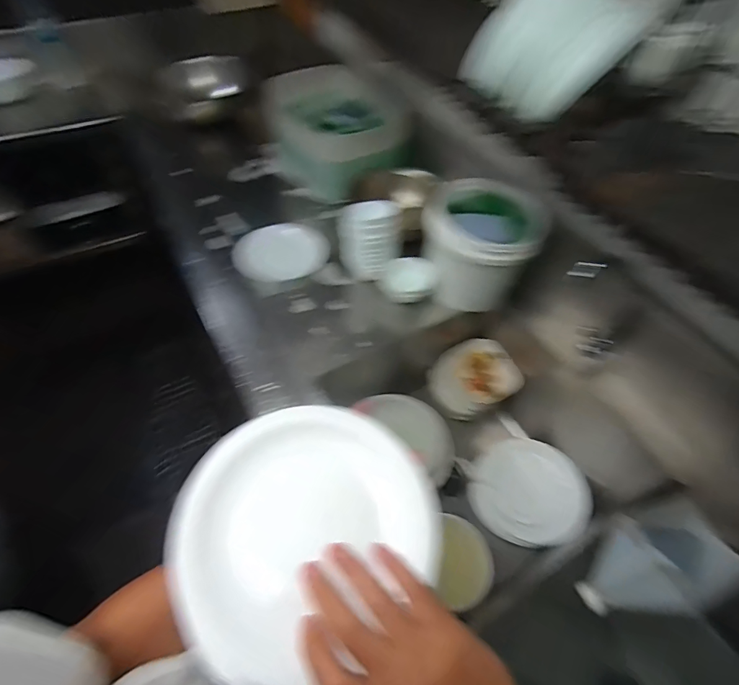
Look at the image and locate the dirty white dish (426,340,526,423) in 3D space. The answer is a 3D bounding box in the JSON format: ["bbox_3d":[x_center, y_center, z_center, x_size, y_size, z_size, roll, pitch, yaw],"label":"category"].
[{"bbox_3d":[0.265,0.090,1.034,0.188,0.085,0.157,-23,58,-17],"label":"dirty white dish"}]

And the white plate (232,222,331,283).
[{"bbox_3d":[-0.207,-0.215,0.969,0.213,0.023,0.176,-22,58,-16],"label":"white plate"}]

